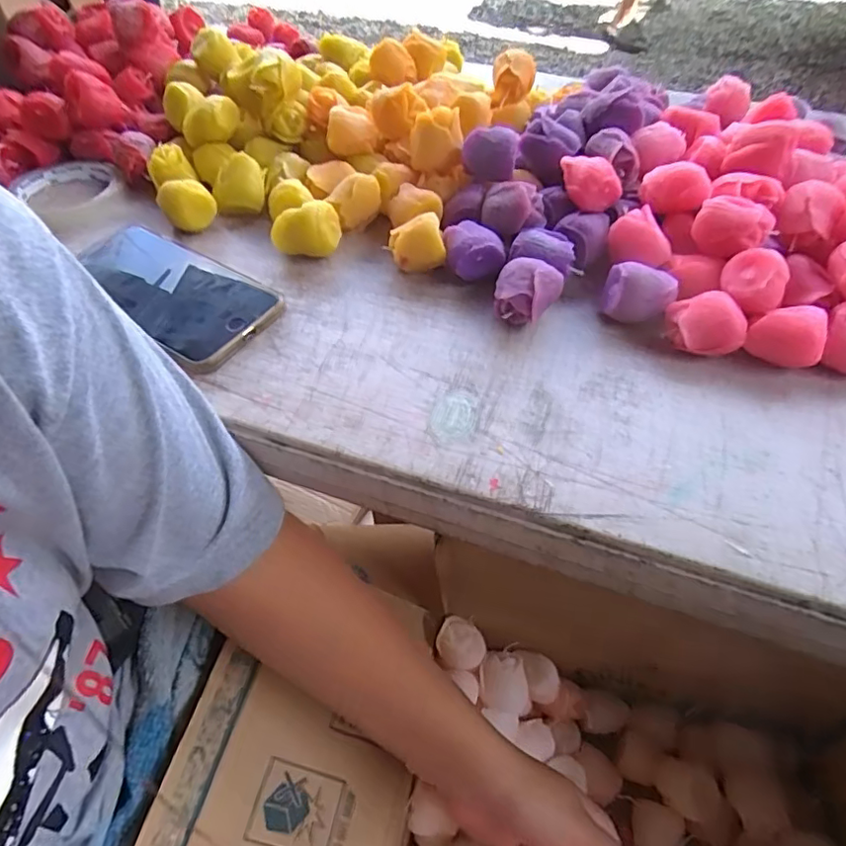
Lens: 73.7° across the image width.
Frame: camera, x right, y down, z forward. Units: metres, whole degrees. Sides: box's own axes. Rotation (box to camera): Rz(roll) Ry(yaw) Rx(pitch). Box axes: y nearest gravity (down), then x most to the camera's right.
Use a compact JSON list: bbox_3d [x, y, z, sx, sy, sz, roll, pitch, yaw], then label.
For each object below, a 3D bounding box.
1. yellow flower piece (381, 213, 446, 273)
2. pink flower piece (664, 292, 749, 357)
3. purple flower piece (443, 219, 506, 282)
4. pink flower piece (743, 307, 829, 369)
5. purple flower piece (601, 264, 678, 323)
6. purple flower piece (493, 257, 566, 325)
[{"bbox_3d":[-0.005,-0.124,0.399,0.038,0.035,0.027,-4,52,-3],"label":"yellow flower piece"},{"bbox_3d":[0.172,-0.058,0.348,0.038,0.032,0.031,-7,52,-6],"label":"pink flower piece"},{"bbox_3d":[0.034,-0.119,0.395,0.039,0.033,0.032,-9,53,-7],"label":"purple flower piece"},{"bbox_3d":[0.218,-0.052,0.341,0.041,0.035,0.025,19,55,15],"label":"pink flower piece"},{"bbox_3d":[0.137,-0.081,0.361,0.042,0.030,0.027,17,54,13],"label":"purple flower piece"},{"bbox_3d":[0.067,-0.084,0.366,0.035,0.033,0.038,0,52,0],"label":"purple flower piece"}]

